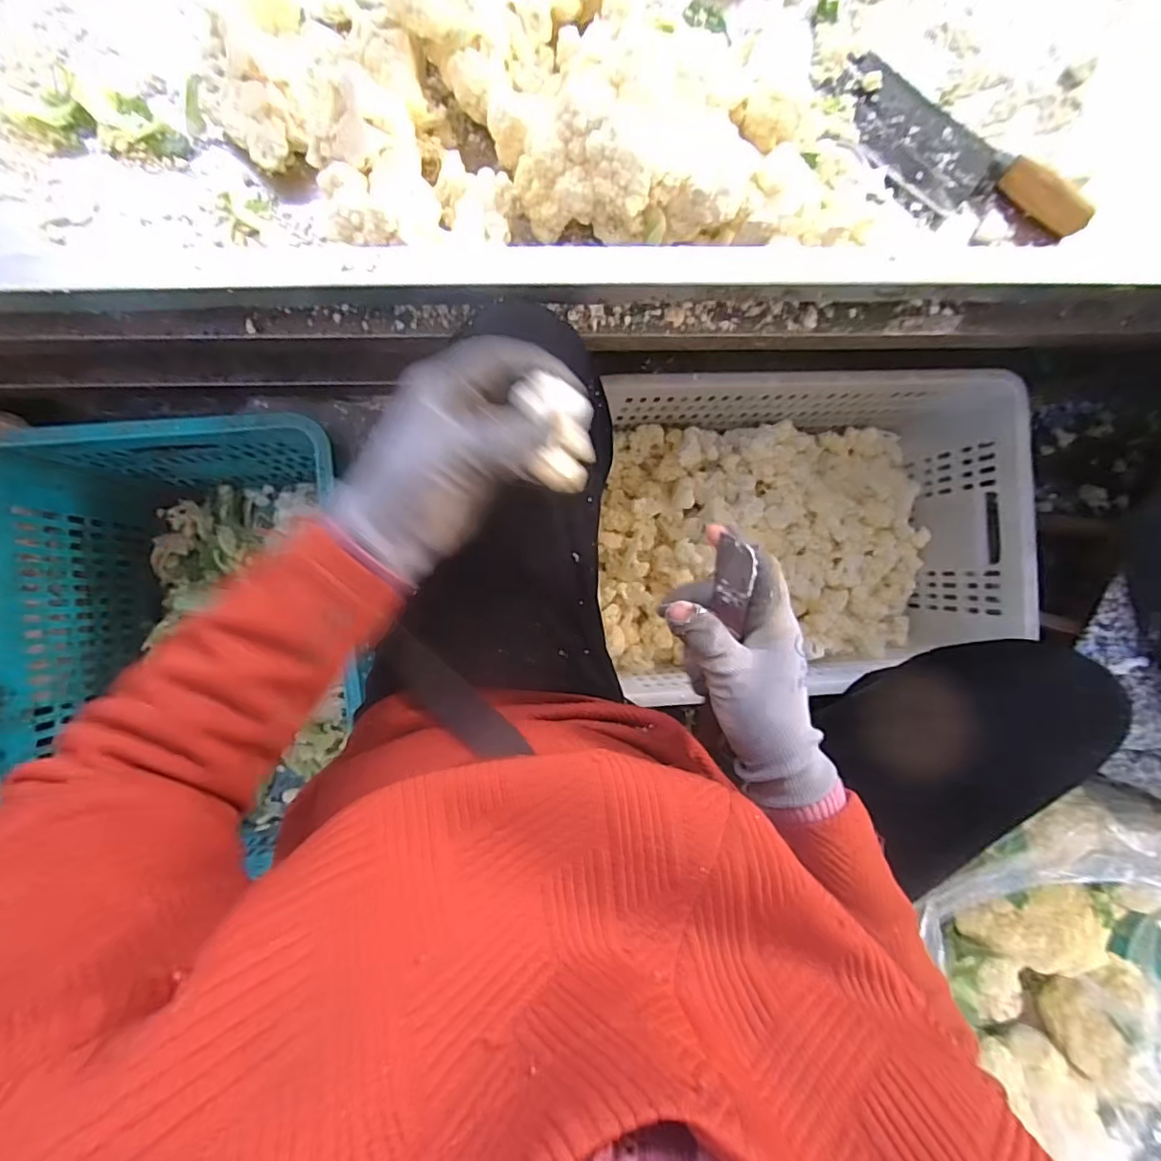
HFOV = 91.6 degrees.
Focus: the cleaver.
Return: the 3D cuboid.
[{"bbox_3d":[0.343,-0.381,0.514,0.257,0.036,0.089,36,85,-3],"label":"cleaver"}]

